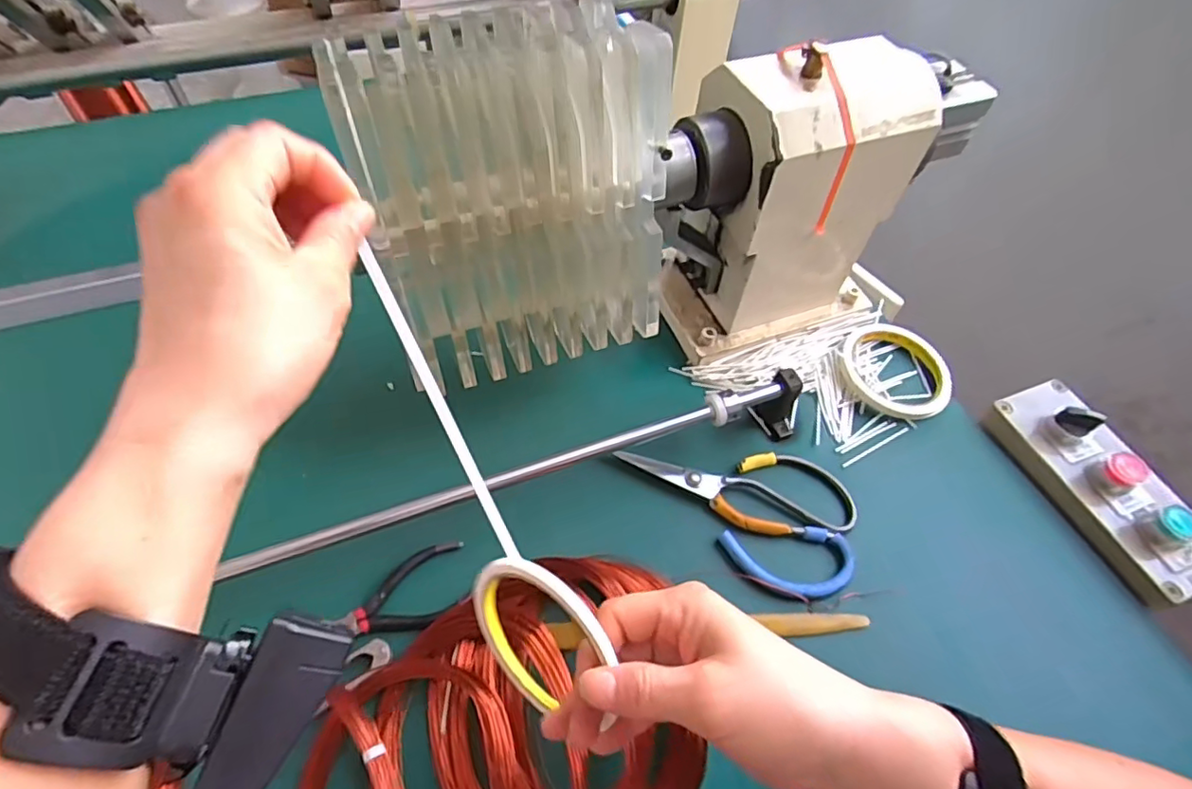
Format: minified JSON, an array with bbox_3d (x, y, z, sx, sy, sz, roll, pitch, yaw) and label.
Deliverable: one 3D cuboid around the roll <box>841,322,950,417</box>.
[{"bbox_3d":[0.255,-0.022,0.503,0.088,0.016,0.092,1,55,-2],"label":"roll"}]

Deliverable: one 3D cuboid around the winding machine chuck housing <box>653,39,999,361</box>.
[{"bbox_3d":[0.162,-0.151,0.473,0.252,0.211,0.107,-17,58,-14],"label":"winding machine chuck housing"}]

